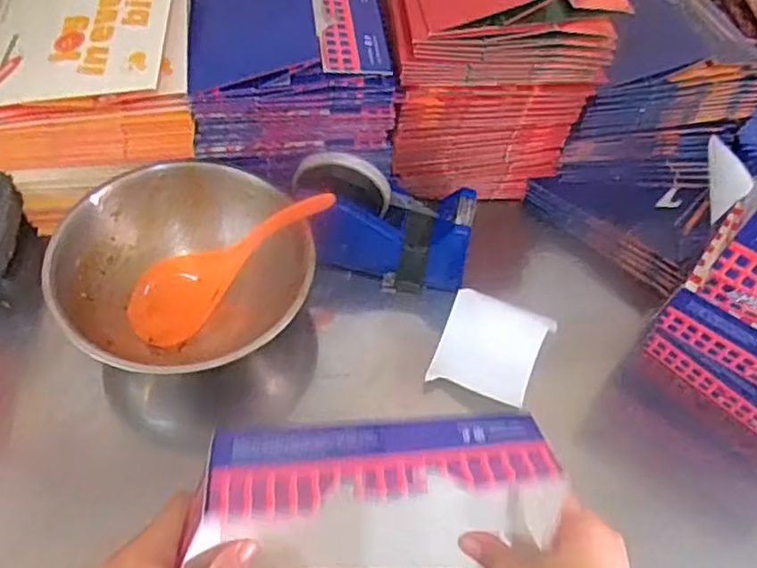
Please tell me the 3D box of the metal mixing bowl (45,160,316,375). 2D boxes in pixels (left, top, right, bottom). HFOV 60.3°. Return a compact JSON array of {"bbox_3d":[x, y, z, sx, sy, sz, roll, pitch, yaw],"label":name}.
[{"bbox_3d":[-0.152,-0.008,0.532,0.193,0.094,0.169,2,54,-2],"label":"metal mixing bowl"}]

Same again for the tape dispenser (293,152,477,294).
[{"bbox_3d":[0.005,-0.052,0.551,0.159,0.096,0.057,10,54,3],"label":"tape dispenser"}]

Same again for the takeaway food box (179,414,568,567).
[{"bbox_3d":[-0.001,0.178,0.357,0.174,0.153,0.161,-1,54,-4],"label":"takeaway food box"}]

